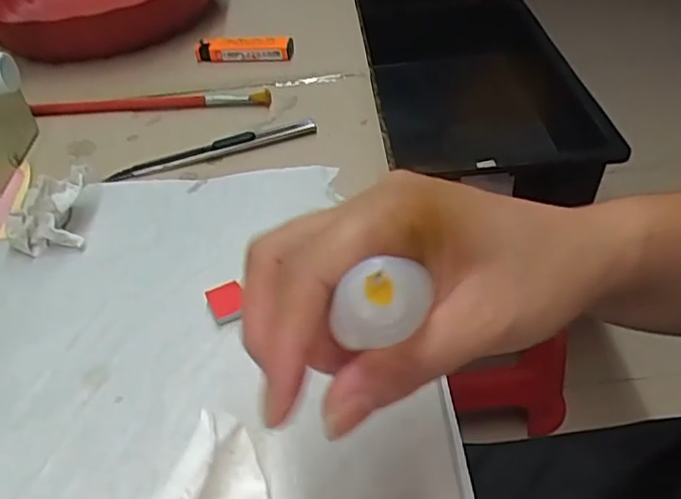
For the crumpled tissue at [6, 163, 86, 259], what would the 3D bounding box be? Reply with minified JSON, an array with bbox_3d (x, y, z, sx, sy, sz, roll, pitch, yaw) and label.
[{"bbox_3d":[-0.169,-0.021,0.354,0.045,0.033,0.035,-11,42,-6],"label":"crumpled tissue"}]

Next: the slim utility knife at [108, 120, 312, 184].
[{"bbox_3d":[-0.084,-0.066,0.409,0.137,0.010,0.012,-16,43,-11],"label":"slim utility knife"}]

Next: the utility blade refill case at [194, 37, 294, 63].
[{"bbox_3d":[-0.080,-0.165,0.511,0.083,0.020,0.014,-1,42,6],"label":"utility blade refill case"}]

